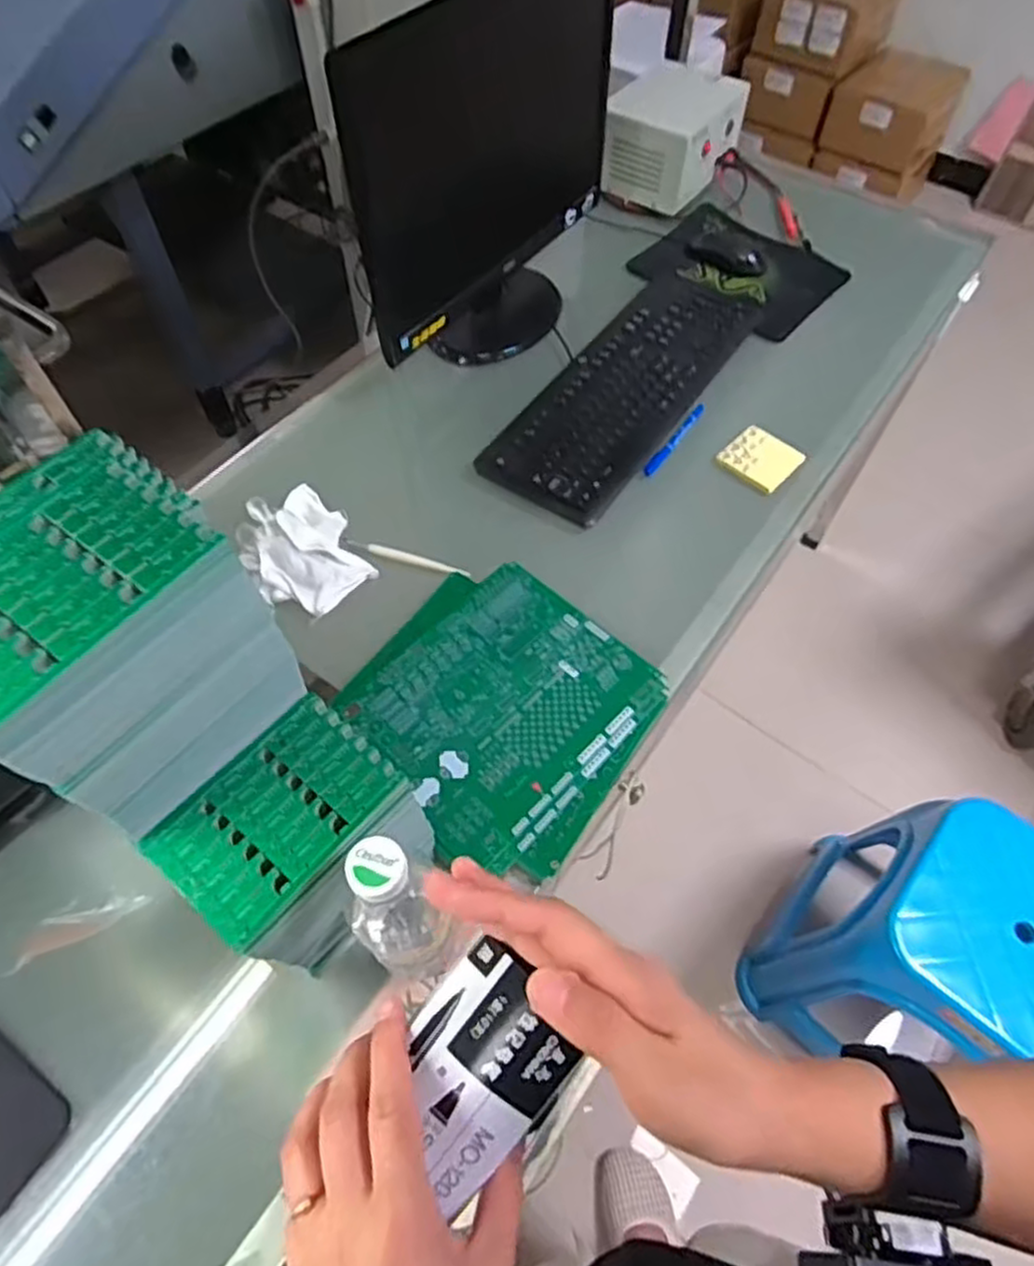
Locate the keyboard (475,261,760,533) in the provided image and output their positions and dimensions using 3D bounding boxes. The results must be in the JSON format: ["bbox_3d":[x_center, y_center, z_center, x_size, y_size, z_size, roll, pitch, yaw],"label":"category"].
[{"bbox_3d":[0.152,-0.328,0.917,0.153,0.022,0.491,30,63,16],"label":"keyboard"}]

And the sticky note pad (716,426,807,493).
[{"bbox_3d":[0.286,-0.205,0.857,0.078,0.013,0.079,40,66,21],"label":"sticky note pad"}]

